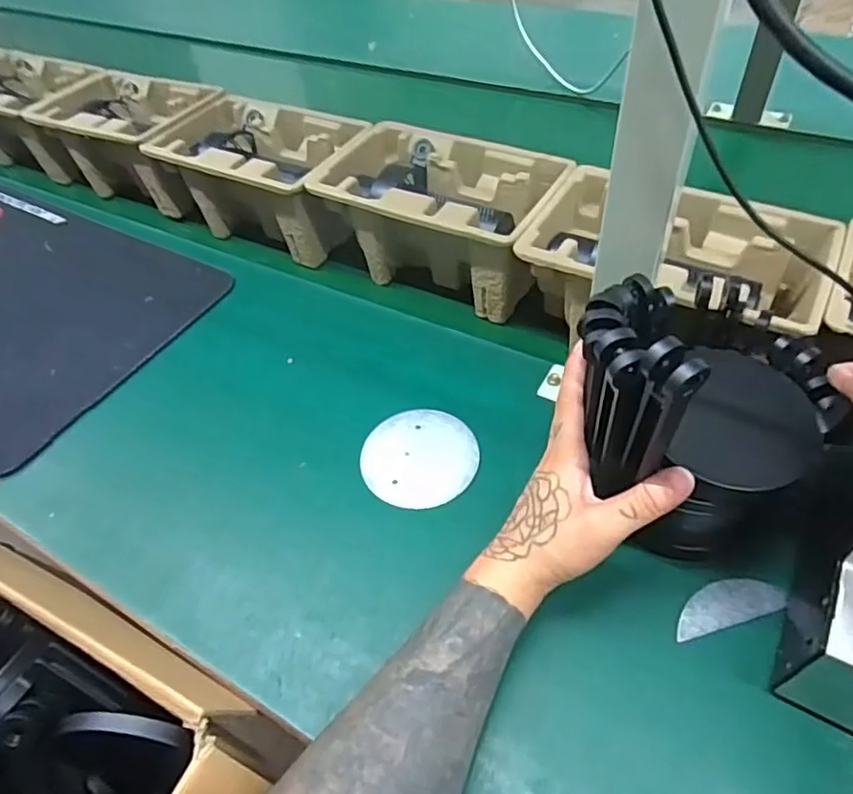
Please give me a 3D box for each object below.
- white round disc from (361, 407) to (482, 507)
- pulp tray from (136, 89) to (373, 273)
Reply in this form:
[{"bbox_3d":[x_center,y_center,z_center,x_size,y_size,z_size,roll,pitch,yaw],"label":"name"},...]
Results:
[{"bbox_3d":[-0.005,0.047,0.487,0.090,0.004,0.091,-3,50,3],"label":"white round disc"},{"bbox_3d":[-0.182,-0.255,0.696,0.243,0.100,0.152,21,55,22],"label":"pulp tray"}]

